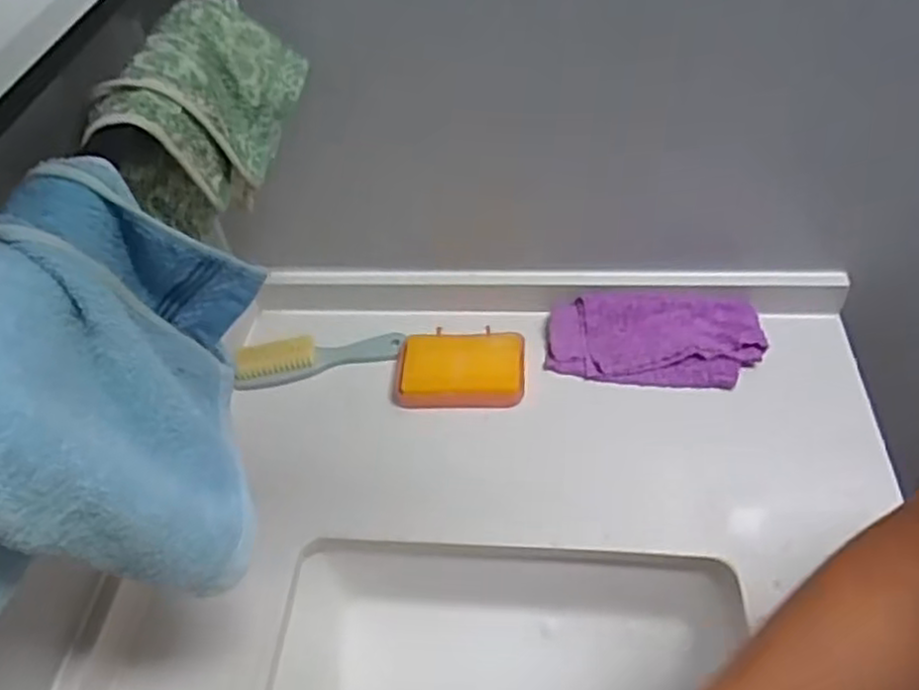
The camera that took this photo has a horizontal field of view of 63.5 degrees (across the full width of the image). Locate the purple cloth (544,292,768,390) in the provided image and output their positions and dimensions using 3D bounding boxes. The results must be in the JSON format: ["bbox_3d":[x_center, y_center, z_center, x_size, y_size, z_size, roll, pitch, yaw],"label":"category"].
[{"bbox_3d":[0.175,-0.005,0.675,0.185,0.017,0.087,1,63,9],"label":"purple cloth"}]

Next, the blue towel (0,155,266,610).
[{"bbox_3d":[-0.164,0.034,0.343,0.086,0.158,0.190,8,48,13],"label":"blue towel"}]

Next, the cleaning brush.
[{"bbox_3d":[-0.134,0.008,0.703,0.156,0.037,0.024,-12,47,-5],"label":"cleaning brush"}]

